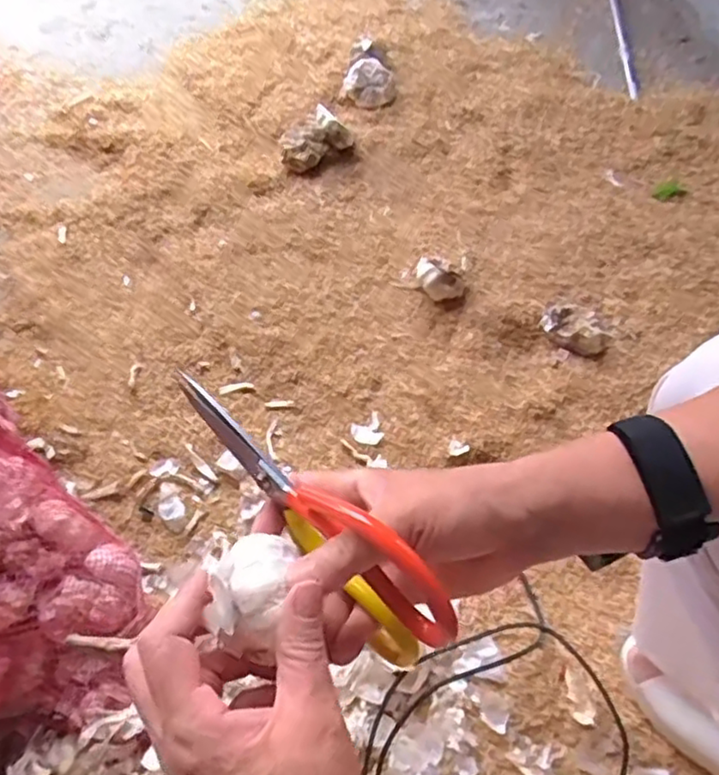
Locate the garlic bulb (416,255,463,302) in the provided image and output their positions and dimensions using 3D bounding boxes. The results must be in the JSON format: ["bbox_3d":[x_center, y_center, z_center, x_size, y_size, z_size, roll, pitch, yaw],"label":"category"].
[{"bbox_3d":[0.105,-0.143,0.861,0.056,0.050,0.052,-18,62,-6],"label":"garlic bulb"}]

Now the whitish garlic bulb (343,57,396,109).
[{"bbox_3d":[0.017,-0.489,1.048,0.067,0.050,0.073,-25,63,-10],"label":"whitish garlic bulb"}]

